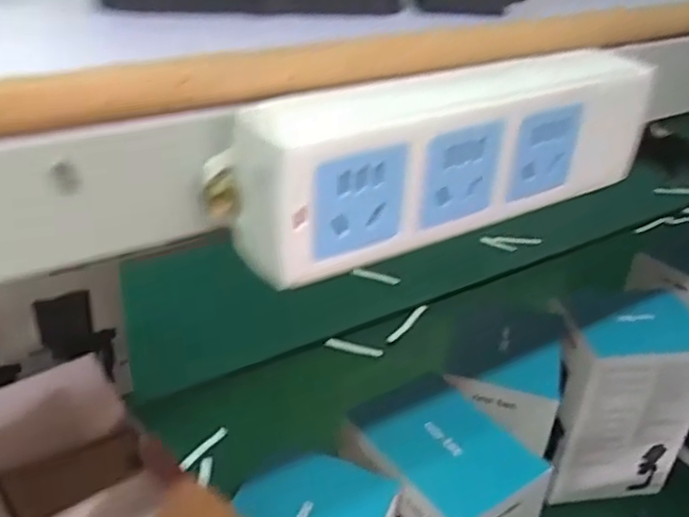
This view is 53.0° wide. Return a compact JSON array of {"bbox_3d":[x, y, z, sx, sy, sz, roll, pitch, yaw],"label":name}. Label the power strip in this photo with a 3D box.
[{"bbox_3d":[0.046,-0.039,0.240,0.171,0.057,0.027,-14,35,-25],"label":"power strip"}]

